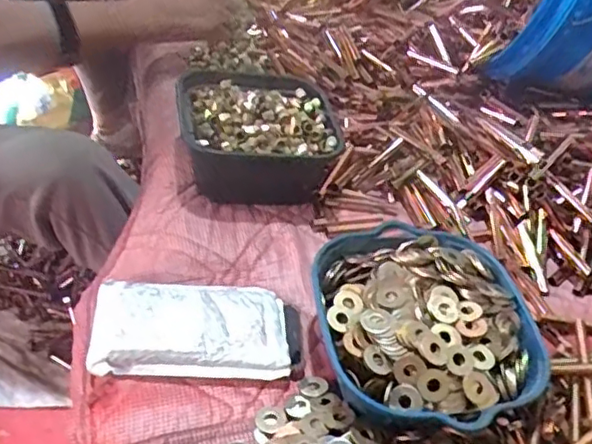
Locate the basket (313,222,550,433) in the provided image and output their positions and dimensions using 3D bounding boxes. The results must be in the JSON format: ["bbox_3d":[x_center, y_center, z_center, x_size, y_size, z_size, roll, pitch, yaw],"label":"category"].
[{"bbox_3d":[0.111,0.086,0.546,0.190,0.055,0.202,3,44,-8],"label":"basket"}]

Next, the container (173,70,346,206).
[{"bbox_3d":[-0.040,-0.095,0.713,0.160,0.090,0.156,-4,45,-15],"label":"container"}]

